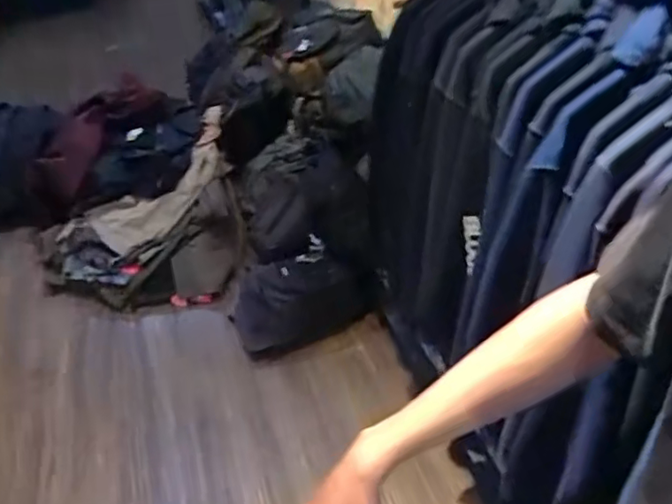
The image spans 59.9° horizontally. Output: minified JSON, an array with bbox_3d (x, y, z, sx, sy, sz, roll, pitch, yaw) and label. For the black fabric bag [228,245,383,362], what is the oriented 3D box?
[{"bbox_3d":[-0.106,0.158,1.982,0.495,0.243,0.167,-17,40,-11],"label":"black fabric bag"}]

